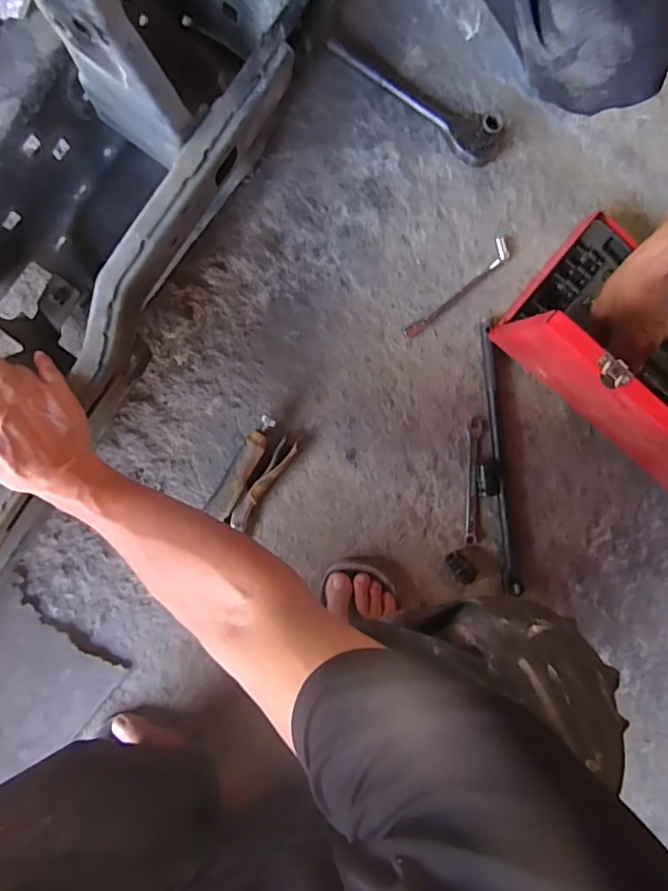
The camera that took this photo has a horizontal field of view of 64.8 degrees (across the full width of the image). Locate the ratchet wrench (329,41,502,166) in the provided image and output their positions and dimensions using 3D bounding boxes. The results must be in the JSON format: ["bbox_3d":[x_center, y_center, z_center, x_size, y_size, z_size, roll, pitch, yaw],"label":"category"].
[{"bbox_3d":[0.098,-0.412,0.614,0.227,0.058,0.030,35,90,-5],"label":"ratchet wrench"}]

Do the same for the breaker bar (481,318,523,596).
[{"bbox_3d":[0.206,0.015,0.650,0.019,0.026,0.336,-6,93,-4],"label":"breaker bar"}]

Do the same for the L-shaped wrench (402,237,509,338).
[{"bbox_3d":[0.150,-0.193,0.648,0.166,0.011,0.025,-40,95,-2],"label":"L-shaped wrench"}]

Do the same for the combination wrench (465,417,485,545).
[{"bbox_3d":[0.175,0.047,0.667,0.018,0.005,0.156,3,93,-5],"label":"combination wrench"}]

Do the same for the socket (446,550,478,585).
[{"bbox_3d":[0.162,0.154,0.661,0.025,0.021,0.043,-36,95,-2],"label":"socket"}]

